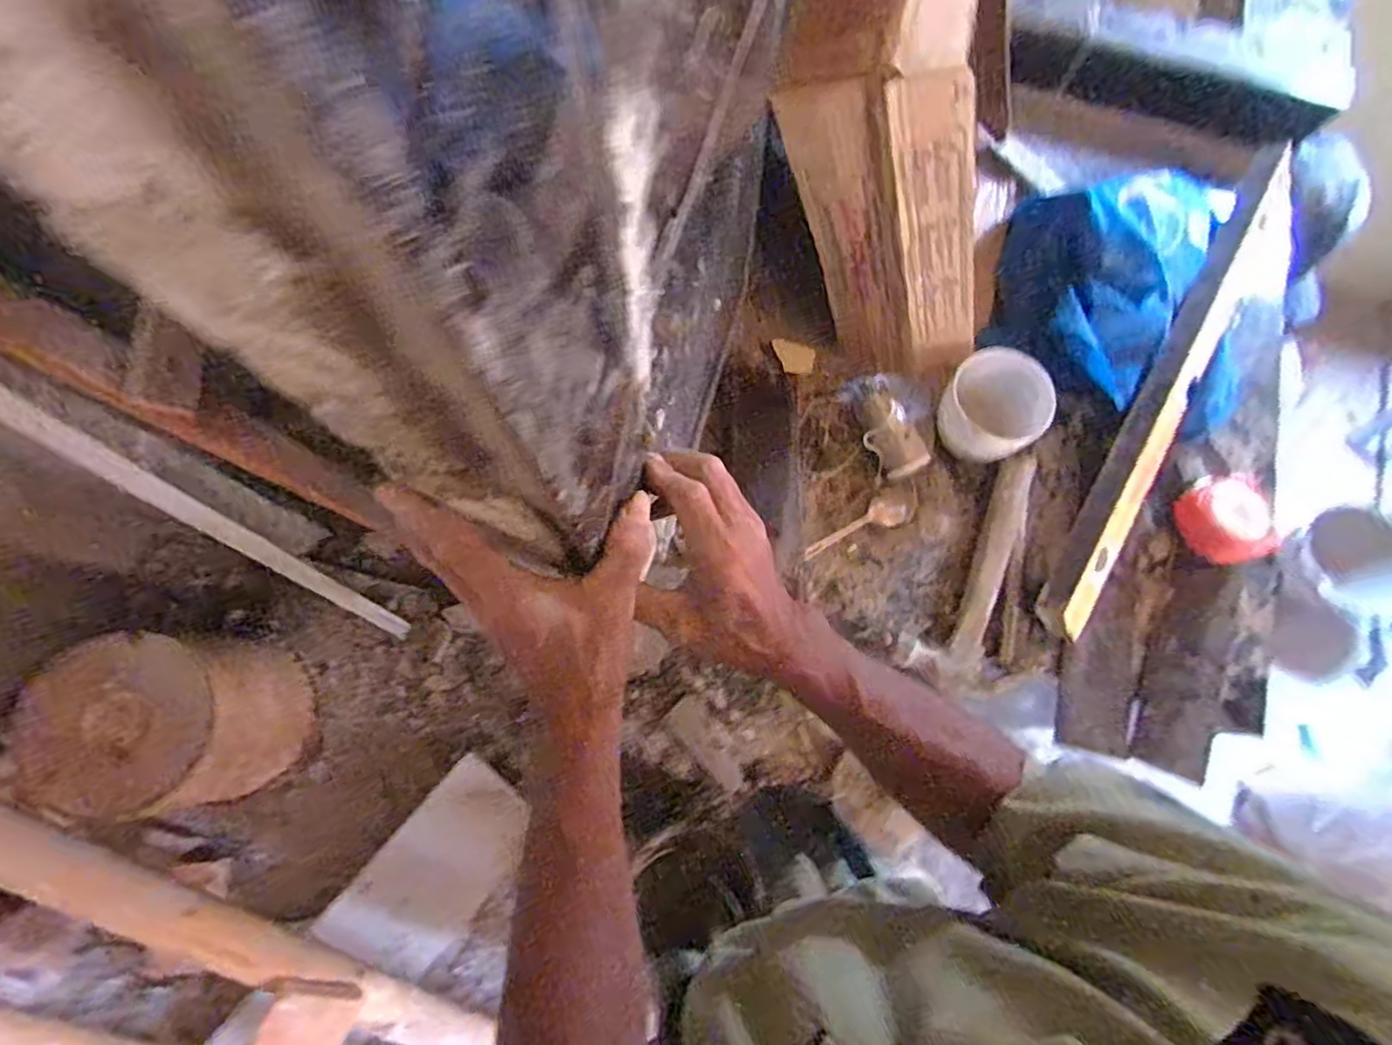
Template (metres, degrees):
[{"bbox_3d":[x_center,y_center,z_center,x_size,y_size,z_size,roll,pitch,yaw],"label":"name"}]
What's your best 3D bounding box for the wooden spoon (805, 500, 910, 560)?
[{"bbox_3d":[0.159,0.003,0.653,0.120,0.019,0.032,-21,75,-7],"label":"wooden spoon"}]

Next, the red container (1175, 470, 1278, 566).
[{"bbox_3d":[0.529,-0.004,0.643,0.072,0.043,0.087,-22,75,-8],"label":"red container"}]

